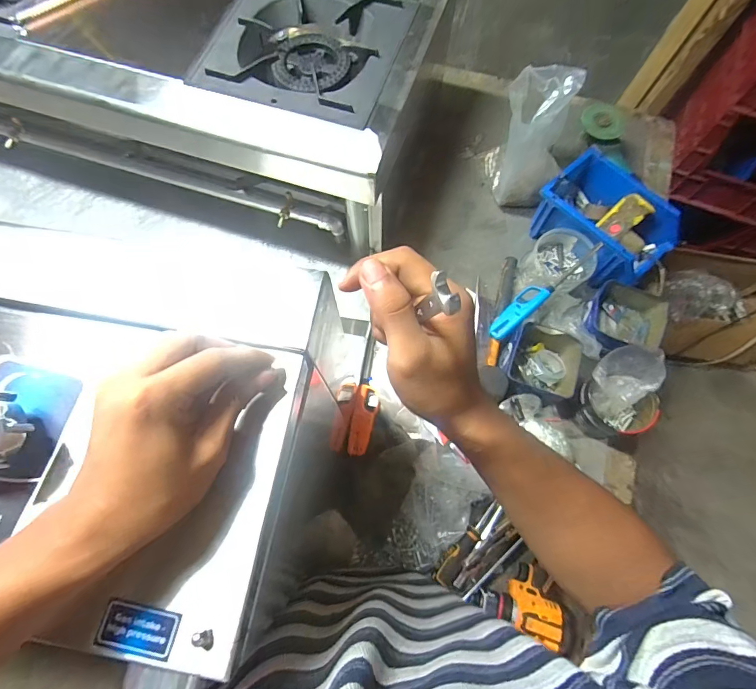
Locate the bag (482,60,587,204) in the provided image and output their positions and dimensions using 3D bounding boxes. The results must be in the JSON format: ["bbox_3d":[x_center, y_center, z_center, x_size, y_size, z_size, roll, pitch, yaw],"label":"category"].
[{"bbox_3d":[0.306,-0.415,0.805,0.152,0.236,0.164,24,74,8],"label":"bag"}]

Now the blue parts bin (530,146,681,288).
[{"bbox_3d":[0.446,-0.241,0.794,0.177,0.103,0.247,-39,75,-11],"label":"blue parts bin"}]

